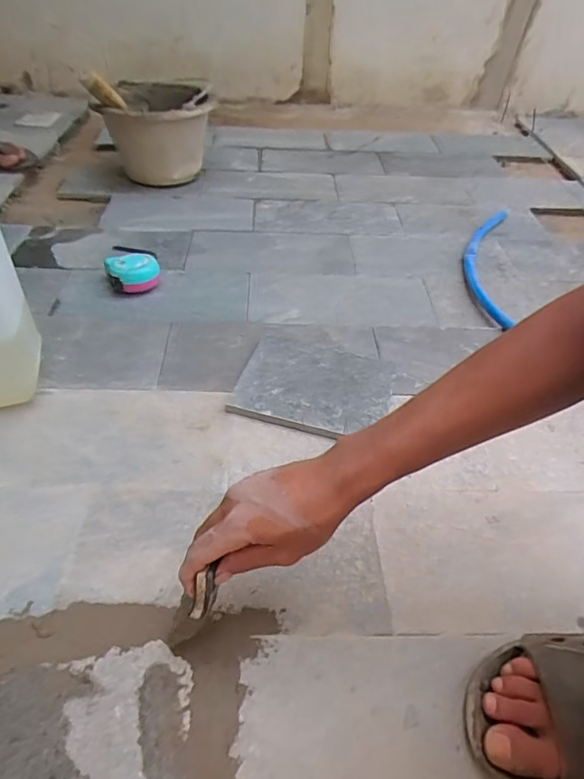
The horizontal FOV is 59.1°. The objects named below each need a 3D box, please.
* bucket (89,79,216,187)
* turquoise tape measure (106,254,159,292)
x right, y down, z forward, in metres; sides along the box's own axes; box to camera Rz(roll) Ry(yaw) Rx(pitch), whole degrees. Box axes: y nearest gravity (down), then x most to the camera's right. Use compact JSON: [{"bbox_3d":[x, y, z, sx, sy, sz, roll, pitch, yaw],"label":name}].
[{"bbox_3d":[-0.285,-0.561,1.135,0.215,0.170,0.256,-1,44,-5],"label":"bucket"},{"bbox_3d":[-0.256,-0.185,0.830,0.083,0.048,0.062,-7,45,-10],"label":"turquoise tape measure"}]

